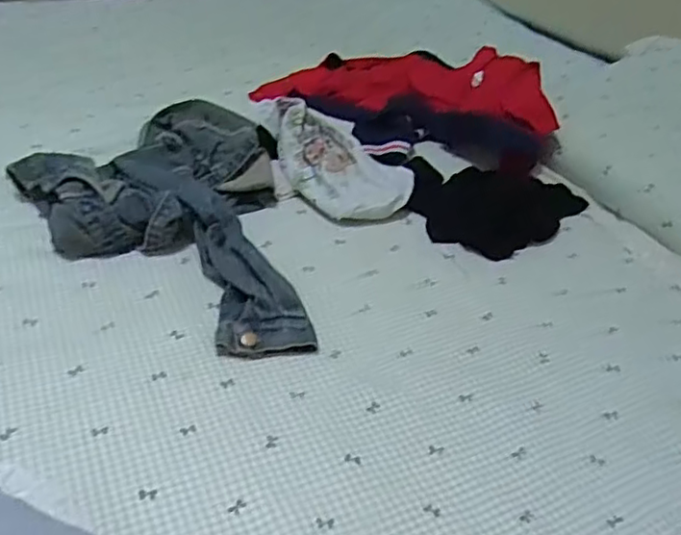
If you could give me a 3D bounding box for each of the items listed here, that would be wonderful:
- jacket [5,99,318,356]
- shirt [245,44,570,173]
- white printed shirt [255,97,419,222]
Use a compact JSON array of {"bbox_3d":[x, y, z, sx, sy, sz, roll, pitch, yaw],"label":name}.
[{"bbox_3d":[-0.158,-0.082,0.828,0.449,0.064,0.334,26,40,24],"label":"jacket"},{"bbox_3d":[0.116,-0.319,1.126,0.253,0.148,0.520,-24,46,-36],"label":"shirt"},{"bbox_3d":[-0.012,-0.163,0.930,0.237,0.104,0.136,31,42,29],"label":"white printed shirt"}]

